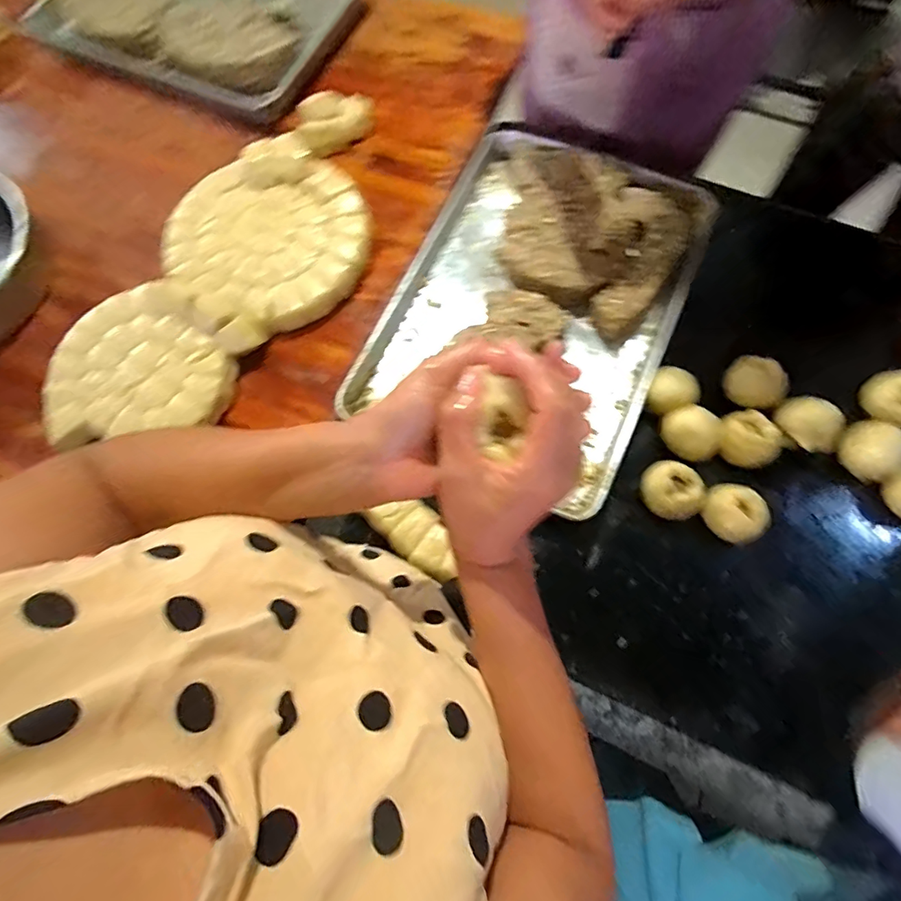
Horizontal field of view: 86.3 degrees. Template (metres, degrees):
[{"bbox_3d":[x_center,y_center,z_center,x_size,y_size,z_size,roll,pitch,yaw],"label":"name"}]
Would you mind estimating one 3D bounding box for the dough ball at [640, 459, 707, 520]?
[{"bbox_3d":[0.301,0.055,0.660,0.072,0.055,0.080,-22,73,-4],"label":"dough ball"}]

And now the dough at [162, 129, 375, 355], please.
[{"bbox_3d":[-0.293,-0.348,0.773,0.321,0.048,0.318,-33,77,-10],"label":"dough"}]

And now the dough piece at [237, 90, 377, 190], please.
[{"bbox_3d":[-0.251,-0.547,0.826,0.118,0.032,0.268,38,79,13],"label":"dough piece"}]

